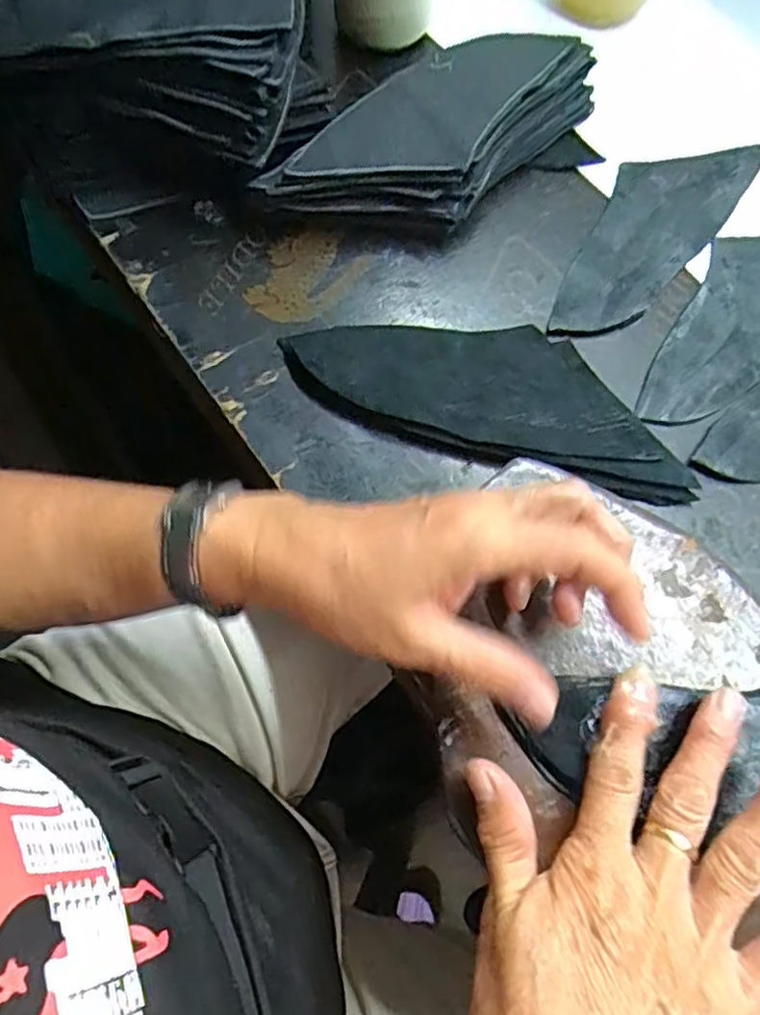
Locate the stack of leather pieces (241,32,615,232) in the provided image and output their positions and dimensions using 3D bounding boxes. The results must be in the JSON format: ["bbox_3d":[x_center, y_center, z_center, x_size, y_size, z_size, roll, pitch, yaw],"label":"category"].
[{"bbox_3d":[0.038,-0.209,0.378,0.207,0.053,0.074,-31,74,-12],"label":"stack of leather pieces"}]

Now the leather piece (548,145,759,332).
[{"bbox_3d":[0.162,-0.165,0.394,0.064,0.009,0.174,34,73,10],"label":"leather piece"}]

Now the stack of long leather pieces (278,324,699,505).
[{"bbox_3d":[0.060,-0.063,0.348,0.214,0.016,0.072,19,71,5],"label":"stack of long leather pieces"}]

